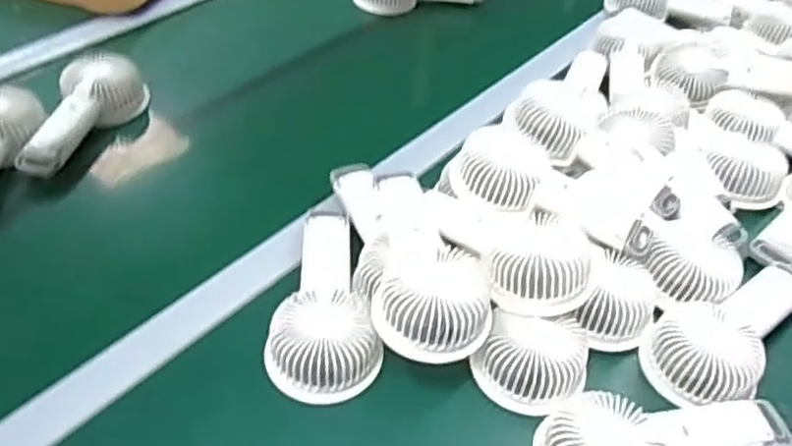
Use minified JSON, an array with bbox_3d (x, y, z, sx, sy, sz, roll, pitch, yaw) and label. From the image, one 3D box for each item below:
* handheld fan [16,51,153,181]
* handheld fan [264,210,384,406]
[{"bbox_3d":[-0.321,-0.112,0.716,0.081,0.050,0.173,5,45,0],"label":"handheld fan"},{"bbox_3d":[-0.061,0.059,0.557,0.082,0.032,0.179,-2,46,-7],"label":"handheld fan"}]

